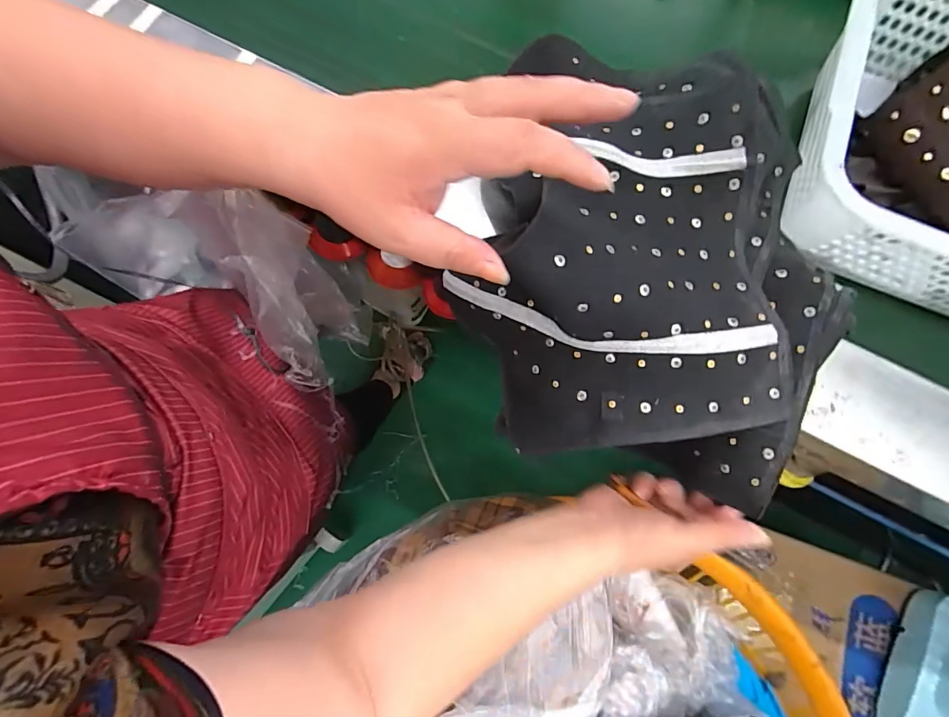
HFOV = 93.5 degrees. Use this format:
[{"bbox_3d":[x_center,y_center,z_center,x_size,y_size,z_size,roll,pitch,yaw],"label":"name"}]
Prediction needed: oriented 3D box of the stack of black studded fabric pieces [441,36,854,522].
[{"bbox_3d":[0.121,-0.060,0.338,0.274,0.124,0.287,11,75,1],"label":"stack of black studded fabric pieces"}]

